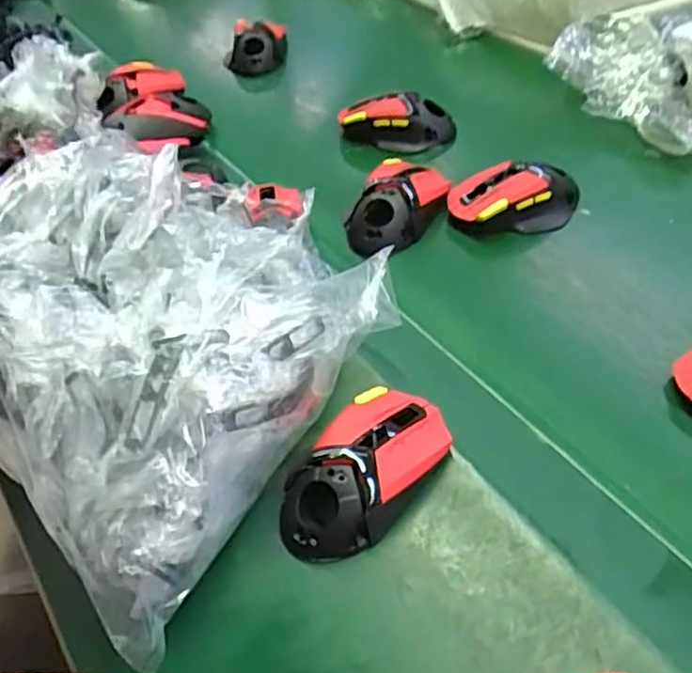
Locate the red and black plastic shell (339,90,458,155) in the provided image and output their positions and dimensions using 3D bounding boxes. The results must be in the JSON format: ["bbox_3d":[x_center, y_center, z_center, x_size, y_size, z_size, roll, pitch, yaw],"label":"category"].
[{"bbox_3d":[0.050,-0.220,0.699,0.118,0.043,0.054,1,47,6],"label":"red and black plastic shell"}]

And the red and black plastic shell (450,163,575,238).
[{"bbox_3d":[0.147,-0.120,0.592,0.113,0.041,0.059,-6,46,0],"label":"red and black plastic shell"}]

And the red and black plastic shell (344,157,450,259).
[{"bbox_3d":[0.041,-0.116,0.600,0.071,0.037,0.101,31,56,30],"label":"red and black plastic shell"}]

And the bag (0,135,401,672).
[{"bbox_3d":[-0.131,-0.014,0.432,0.258,0.135,0.257,28,55,28],"label":"bag"}]

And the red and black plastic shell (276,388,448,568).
[{"bbox_3d":[0.011,0.080,0.418,0.068,0.037,0.121,28,55,28],"label":"red and black plastic shell"}]

